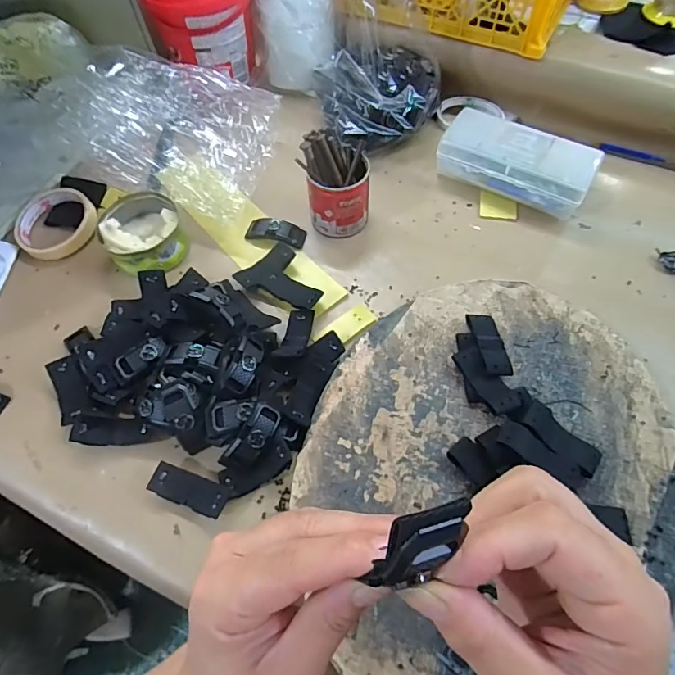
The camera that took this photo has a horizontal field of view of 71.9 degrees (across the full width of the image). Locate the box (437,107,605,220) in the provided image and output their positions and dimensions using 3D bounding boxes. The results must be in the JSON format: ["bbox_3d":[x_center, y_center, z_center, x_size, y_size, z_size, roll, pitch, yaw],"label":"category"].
[{"bbox_3d":[0.195,-0.192,0.514,0.163,0.050,0.077,21,63,14],"label":"box"}]

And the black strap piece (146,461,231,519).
[{"bbox_3d":[-0.118,0.120,0.369,0.061,0.009,0.025,17,62,12],"label":"black strap piece"}]

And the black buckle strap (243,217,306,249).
[{"bbox_3d":[-0.068,-0.115,0.502,0.064,0.014,0.027,8,61,7],"label":"black buckle strap"}]

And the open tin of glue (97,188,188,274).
[{"bbox_3d":[-0.203,-0.110,0.488,0.080,0.041,0.089,-34,64,-16],"label":"open tin of glue"}]

